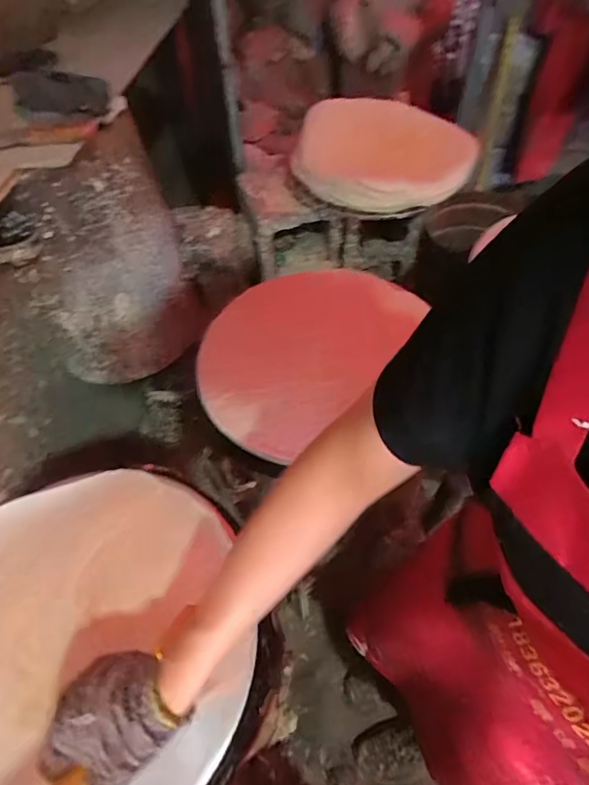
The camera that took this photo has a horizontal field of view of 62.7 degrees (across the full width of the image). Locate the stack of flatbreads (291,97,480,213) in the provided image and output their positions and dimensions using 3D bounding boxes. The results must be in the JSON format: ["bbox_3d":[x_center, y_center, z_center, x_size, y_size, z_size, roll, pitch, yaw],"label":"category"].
[{"bbox_3d":[0.204,-0.539,1.070,0.390,0.085,0.356,-12,54,-6],"label":"stack of flatbreads"}]

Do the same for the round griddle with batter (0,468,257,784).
[{"bbox_3d":[-0.227,0.261,0.500,0.355,0.038,0.350,-1,53,2],"label":"round griddle with batter"}]

